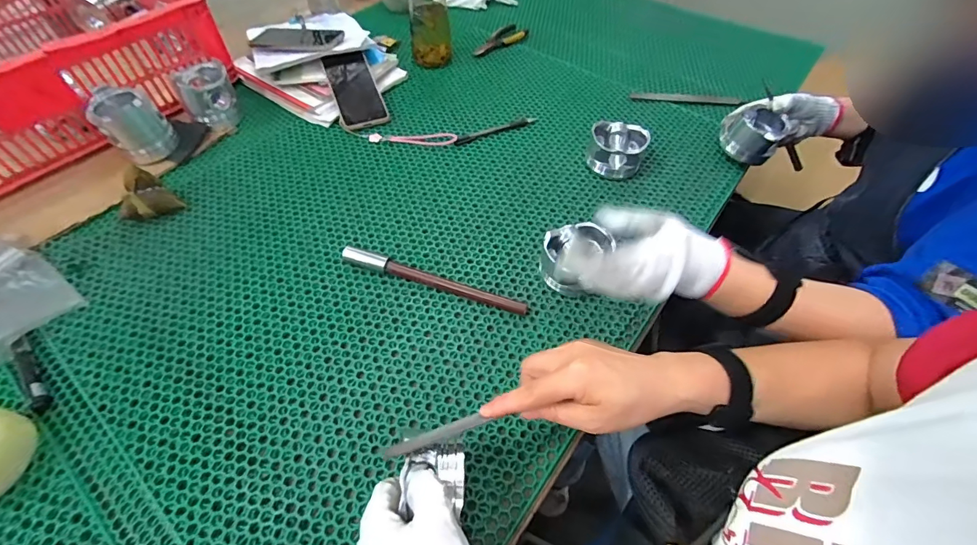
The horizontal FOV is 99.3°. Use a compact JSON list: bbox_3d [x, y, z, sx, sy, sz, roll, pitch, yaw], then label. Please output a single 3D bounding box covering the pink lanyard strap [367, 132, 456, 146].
[{"bbox_3d":[-0.126,-0.222,0.690,0.145,0.007,0.035,-1,52,0],"label":"pink lanyard strap"}]

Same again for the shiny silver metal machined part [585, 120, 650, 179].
[{"bbox_3d":[0.199,-0.189,0.646,0.082,0.056,0.077,5,55,3],"label":"shiny silver metal machined part"}]

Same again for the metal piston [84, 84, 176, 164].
[{"bbox_3d":[-0.544,-0.226,0.638,0.083,0.091,0.083,-38,63,-24],"label":"metal piston"}]

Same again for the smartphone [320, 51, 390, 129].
[{"bbox_3d":[-0.233,-0.321,0.728,0.081,0.017,0.157,-21,76,-15],"label":"smartphone"}]

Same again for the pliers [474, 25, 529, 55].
[{"bbox_3d":[0.024,-0.497,0.887,0.051,0.016,0.145,39,63,24],"label":"pliers"}]

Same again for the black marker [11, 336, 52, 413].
[{"bbox_3d":[-0.493,0.108,0.446,0.016,0.011,0.099,-38,63,-24],"label":"black marker"}]

